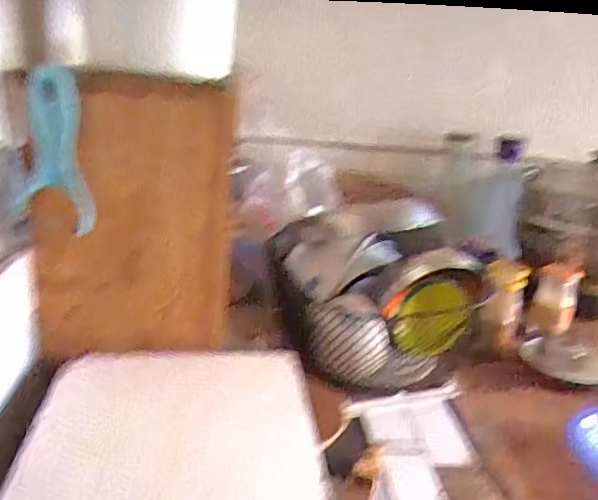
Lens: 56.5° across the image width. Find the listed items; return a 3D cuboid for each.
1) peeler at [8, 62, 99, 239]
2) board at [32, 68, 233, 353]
[{"bbox_3d":[-0.195,-0.077,0.436,0.063,0.125,0.014,5,18,6],"label":"peeler"},{"bbox_3d":[-0.141,-0.021,0.475,0.162,0.246,0.030,3,25,-6],"label":"board"}]

